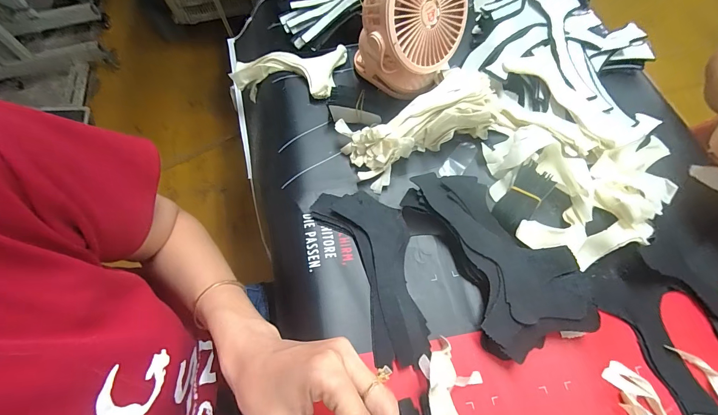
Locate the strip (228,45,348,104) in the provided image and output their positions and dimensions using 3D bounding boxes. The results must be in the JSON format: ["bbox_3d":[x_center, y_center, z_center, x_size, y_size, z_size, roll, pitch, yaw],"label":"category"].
[{"bbox_3d":[-0.113,-0.201,0.523,0.178,0.045,0.092,1,61,16],"label":"strip"}]

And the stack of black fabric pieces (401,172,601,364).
[{"bbox_3d":[0.143,0.046,0.374,0.114,0.032,0.211,-24,64,-11],"label":"stack of black fabric pieces"}]

